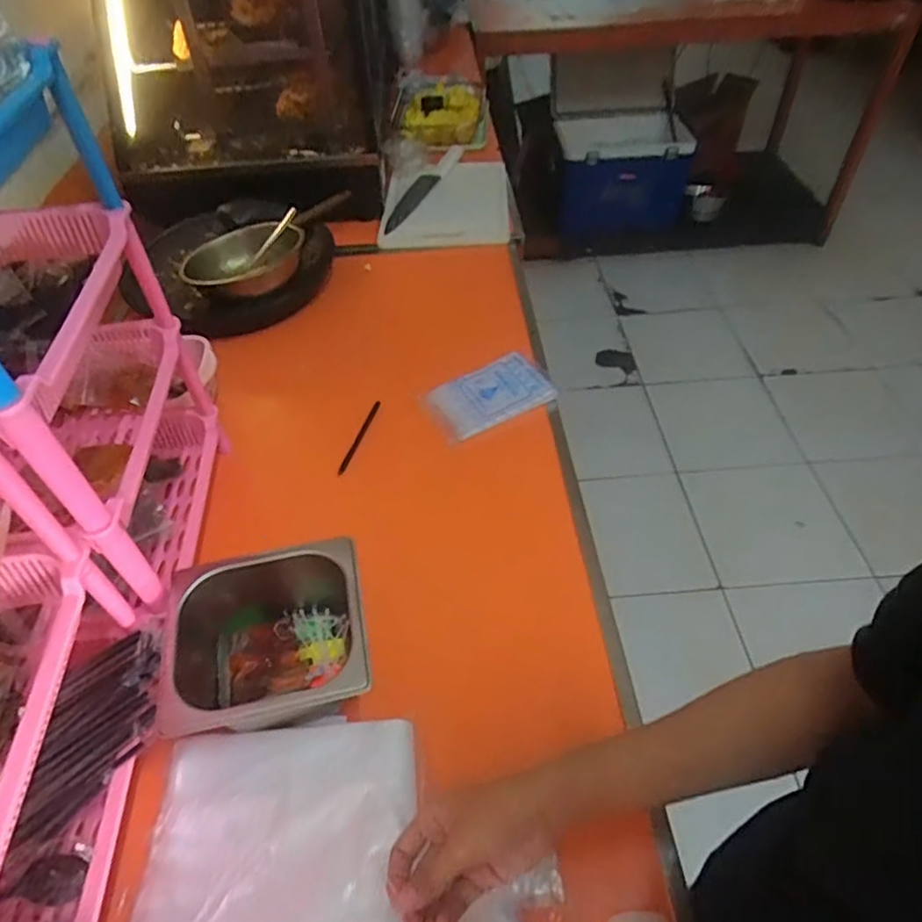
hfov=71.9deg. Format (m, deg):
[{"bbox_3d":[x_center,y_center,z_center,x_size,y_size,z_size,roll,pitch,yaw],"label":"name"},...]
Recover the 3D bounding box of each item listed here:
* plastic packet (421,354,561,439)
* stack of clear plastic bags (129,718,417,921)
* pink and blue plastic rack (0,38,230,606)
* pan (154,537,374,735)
[{"bbox_3d":[0.038,-0.095,0.895,0.161,0.024,0.114,-28,49,-12],"label":"plastic packet"},{"bbox_3d":[-0.147,0.313,0.501,0.210,0.021,0.204,-4,48,0],"label":"stack of clear plastic bags"},{"bbox_3d":[-0.391,-0.070,0.586,0.186,0.463,0.307,-7,48,-3],"label":"pink and blue plastic rack"},{"bbox_3d":[-0.180,0.174,0.600,0.179,0.090,0.158,-9,48,-5],"label":"pan"}]

